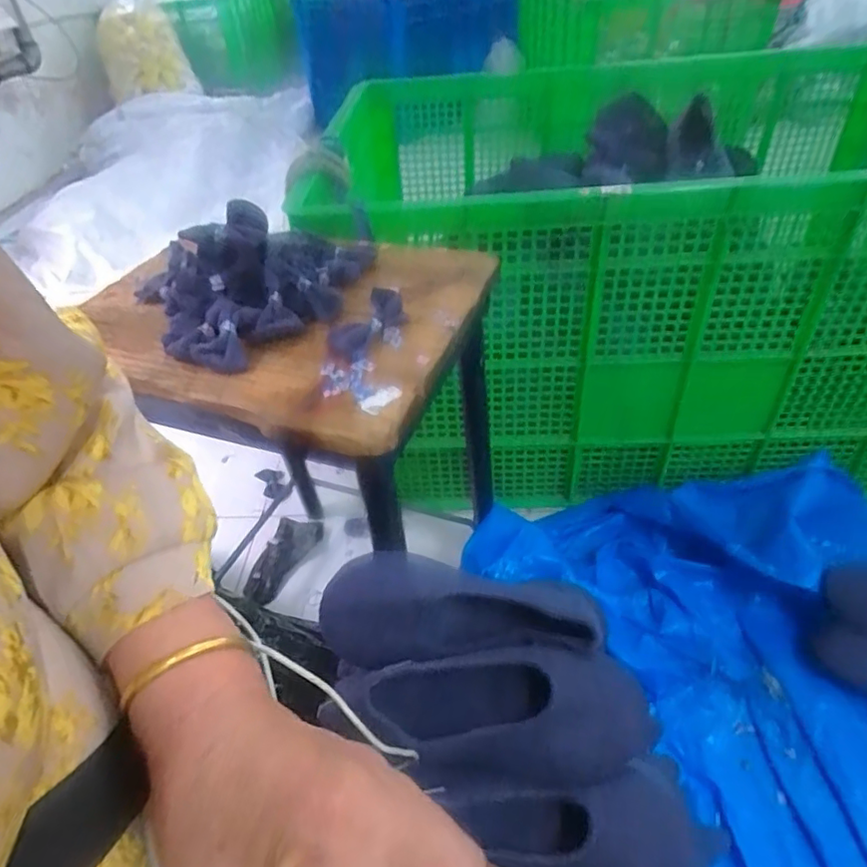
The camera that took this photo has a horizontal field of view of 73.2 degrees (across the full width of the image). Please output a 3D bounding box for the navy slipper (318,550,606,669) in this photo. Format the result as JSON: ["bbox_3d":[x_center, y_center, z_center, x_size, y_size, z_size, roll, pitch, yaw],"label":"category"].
[{"bbox_3d":[0.028,0.149,0.497,0.216,0.042,0.079,6,42,-7],"label":"navy slipper"}]

